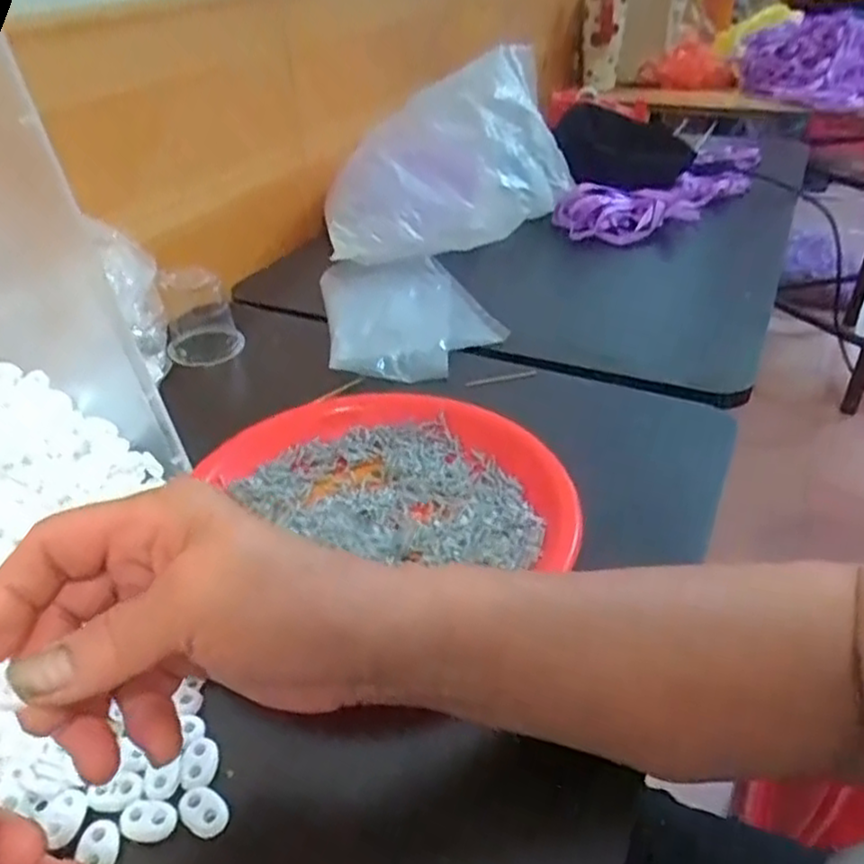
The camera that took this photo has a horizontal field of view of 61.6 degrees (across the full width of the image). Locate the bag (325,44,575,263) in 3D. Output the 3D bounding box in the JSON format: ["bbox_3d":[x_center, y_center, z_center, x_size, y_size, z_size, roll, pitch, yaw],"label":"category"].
[{"bbox_3d":[0.028,-0.277,0.750,0.151,0.148,0.328,19,40,26],"label":"bag"}]

